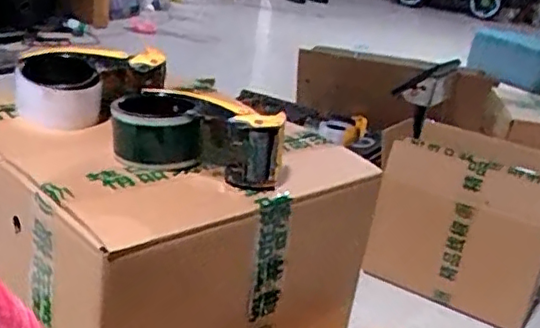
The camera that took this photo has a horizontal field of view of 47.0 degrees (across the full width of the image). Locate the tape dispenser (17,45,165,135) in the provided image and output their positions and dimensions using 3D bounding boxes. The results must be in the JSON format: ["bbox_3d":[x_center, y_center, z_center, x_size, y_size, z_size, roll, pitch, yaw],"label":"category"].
[{"bbox_3d":[-0.206,-0.090,0.698,0.086,0.070,0.150,23,26,35],"label":"tape dispenser"}]

